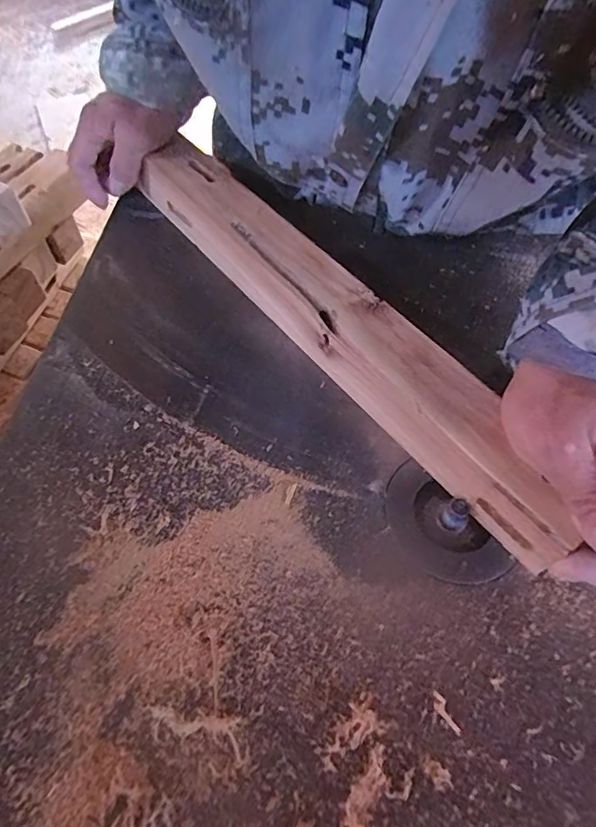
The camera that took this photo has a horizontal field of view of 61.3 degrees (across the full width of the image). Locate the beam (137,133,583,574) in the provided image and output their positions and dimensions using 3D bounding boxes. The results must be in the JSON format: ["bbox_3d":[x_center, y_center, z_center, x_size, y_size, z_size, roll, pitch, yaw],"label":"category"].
[{"bbox_3d":[0.017,-0.079,0.381,0.056,0.052,0.445,-32,64,-21],"label":"beam"}]

